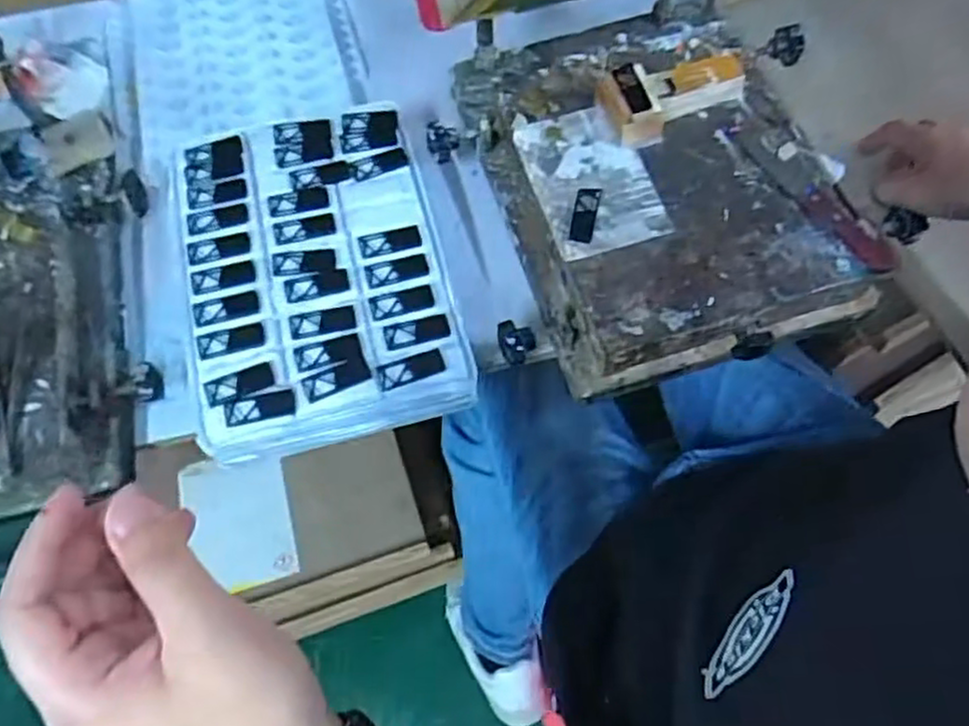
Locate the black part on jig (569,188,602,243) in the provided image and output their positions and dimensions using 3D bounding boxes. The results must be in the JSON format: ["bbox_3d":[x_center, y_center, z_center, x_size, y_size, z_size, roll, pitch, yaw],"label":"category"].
[{"bbox_3d":[0.086,-0.129,0.622,0.019,0.004,0.057,11,63,8],"label":"black part on jig"}]

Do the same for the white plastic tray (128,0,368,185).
[{"bbox_3d":[-0.273,-0.355,0.816,0.245,0.041,0.304,-16,63,-6],"label":"white plastic tray"}]

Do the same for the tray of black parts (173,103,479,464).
[{"bbox_3d":[-0.152,-0.091,0.641,0.223,0.041,0.321,-15,62,-5],"label":"tray of black parts"}]

